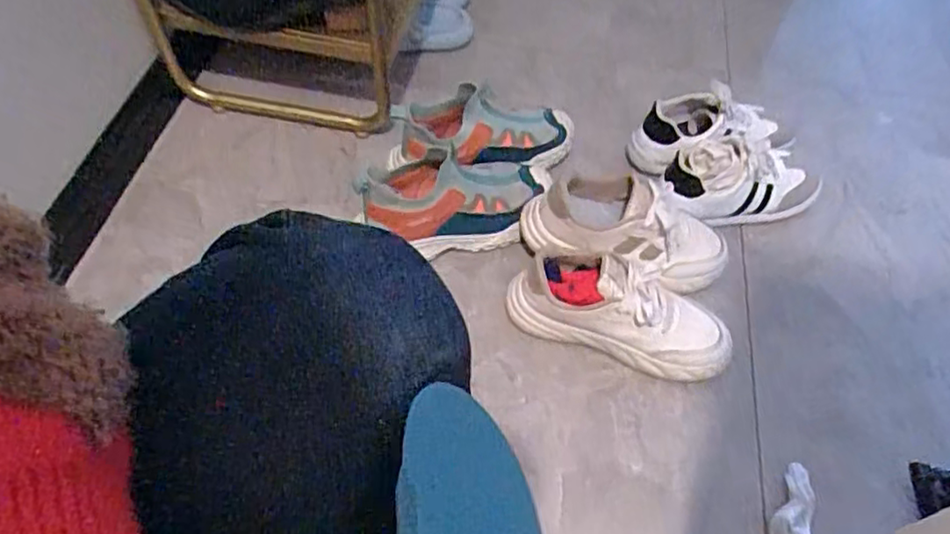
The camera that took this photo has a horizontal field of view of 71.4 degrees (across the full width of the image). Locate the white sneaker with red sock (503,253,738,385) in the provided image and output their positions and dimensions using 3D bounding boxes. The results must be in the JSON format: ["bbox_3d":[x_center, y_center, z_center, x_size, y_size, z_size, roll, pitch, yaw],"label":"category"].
[{"bbox_3d":[0.157,0.047,0.712,0.240,0.097,0.088,19,56,11],"label":"white sneaker with red sock"}]

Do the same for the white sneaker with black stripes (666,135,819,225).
[{"bbox_3d":[0.333,-0.116,0.835,0.226,0.088,0.100,-11,56,-9],"label":"white sneaker with black stripes"}]

